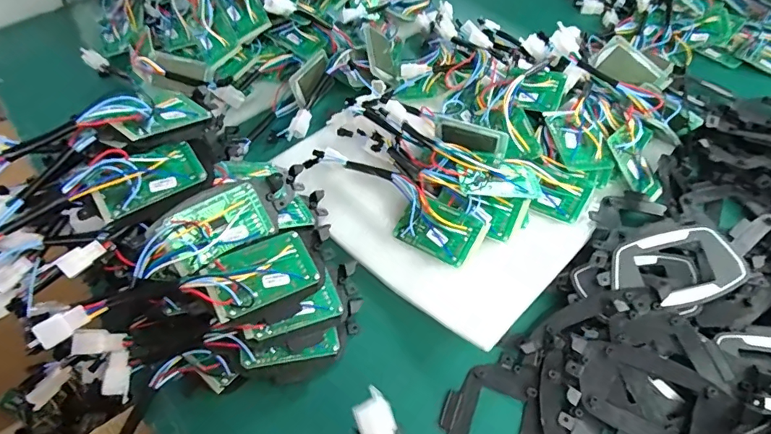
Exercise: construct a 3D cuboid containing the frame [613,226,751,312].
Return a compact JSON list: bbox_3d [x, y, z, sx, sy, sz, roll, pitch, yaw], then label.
[{"bbox_3d":[0.235,0.042,0.380,0.097,0.013,0.065,-13,75,7],"label":"frame"}]

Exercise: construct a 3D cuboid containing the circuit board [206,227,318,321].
[{"bbox_3d":[-0.095,0.043,0.365,0.076,0.011,0.050,-22,71,-29],"label":"circuit board"}]

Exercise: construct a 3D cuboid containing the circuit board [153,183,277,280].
[{"bbox_3d":[-0.137,0.009,0.373,0.086,0.007,0.047,-30,93,-29],"label":"circuit board"}]

